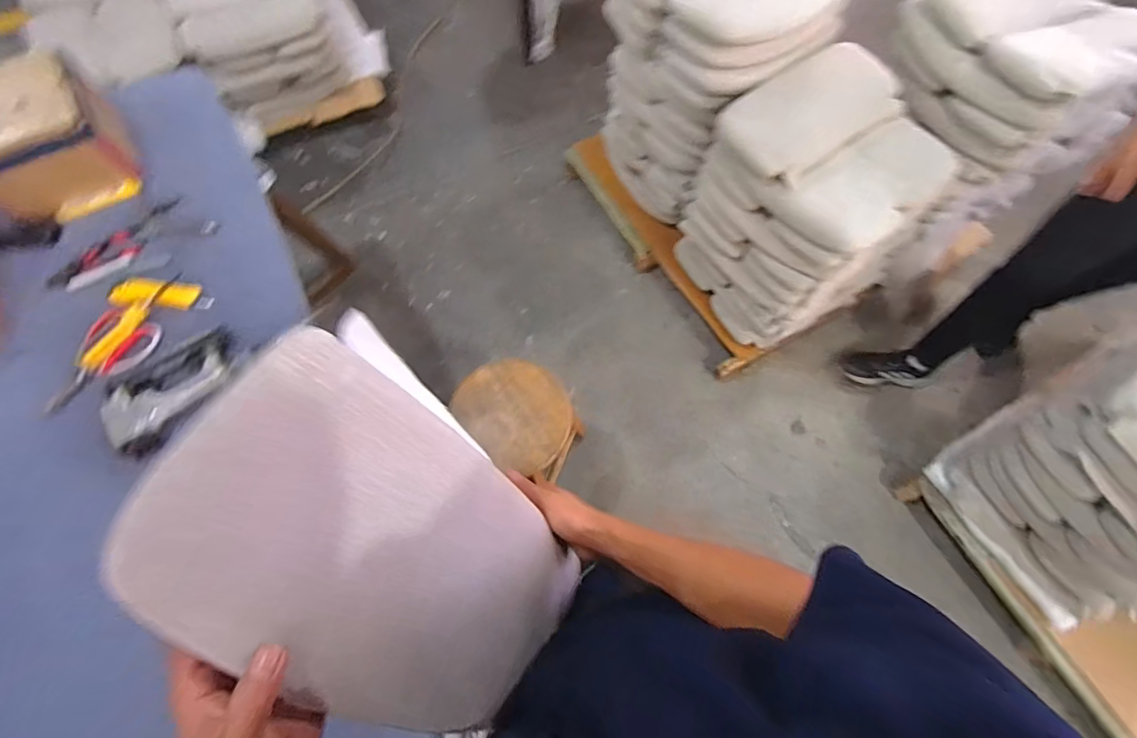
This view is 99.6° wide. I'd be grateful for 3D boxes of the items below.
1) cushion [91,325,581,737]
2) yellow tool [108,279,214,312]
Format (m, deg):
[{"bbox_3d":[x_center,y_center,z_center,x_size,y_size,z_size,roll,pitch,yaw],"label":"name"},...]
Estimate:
[{"bbox_3d":[-0.113,0.164,0.386,0.030,0.391,0.188,1,51,42],"label":"cushion"},{"bbox_3d":[-0.702,-0.126,0.829,0.158,0.024,0.055,5,71,-12],"label":"yellow tool"}]

